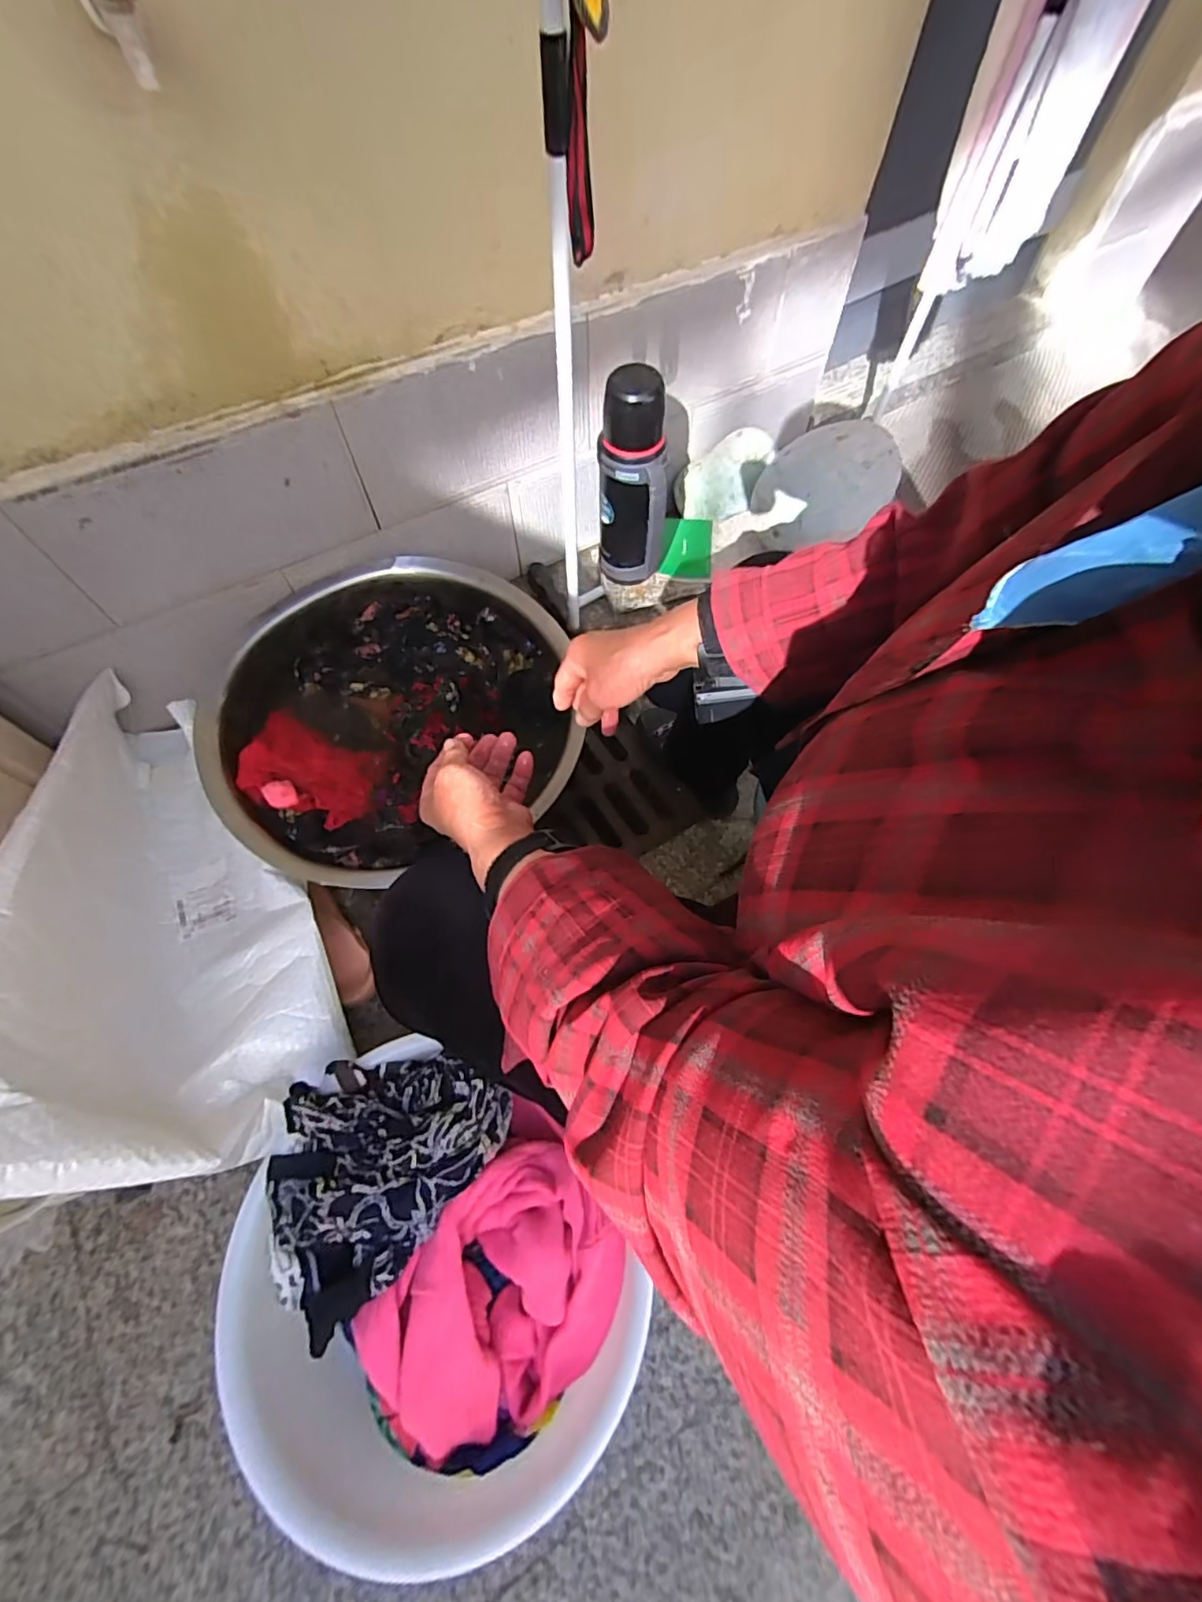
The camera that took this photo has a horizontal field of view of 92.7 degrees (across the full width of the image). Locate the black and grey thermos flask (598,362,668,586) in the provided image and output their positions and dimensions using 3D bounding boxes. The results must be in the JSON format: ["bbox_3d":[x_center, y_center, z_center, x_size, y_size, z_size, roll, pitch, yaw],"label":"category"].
[{"bbox_3d":[0.054,-0.525,0.988,0.113,0.357,0.087,3,63,2],"label":"black and grey thermos flask"}]

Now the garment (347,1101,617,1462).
[{"bbox_3d":[-0.092,0.488,0.577,0.195,0.079,0.266,35,68,16],"label":"garment"}]

